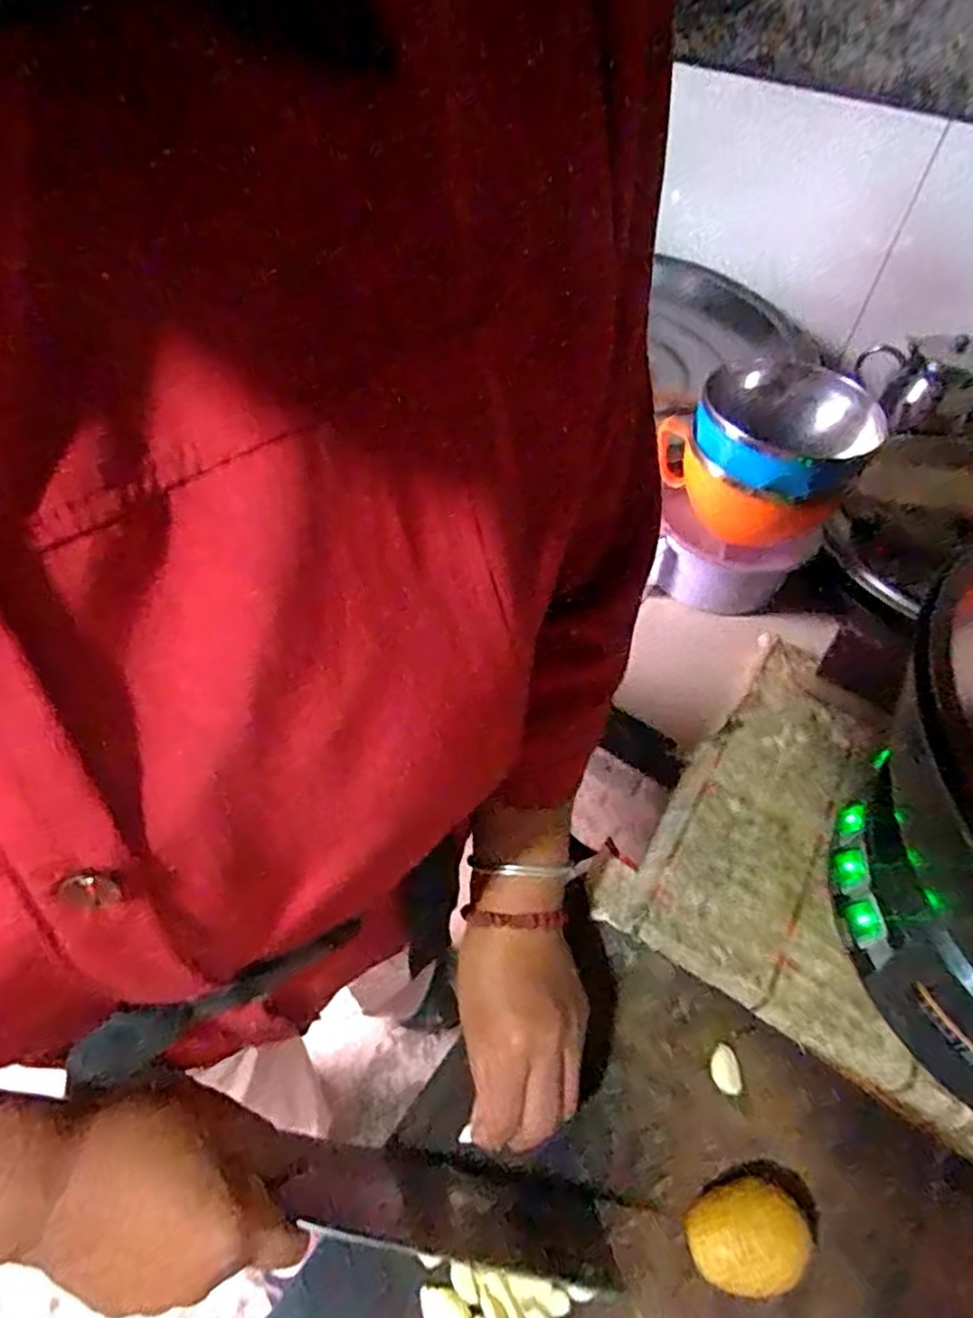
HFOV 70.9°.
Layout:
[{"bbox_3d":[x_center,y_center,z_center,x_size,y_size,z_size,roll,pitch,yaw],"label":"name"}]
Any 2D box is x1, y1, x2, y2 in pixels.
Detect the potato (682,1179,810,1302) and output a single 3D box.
[{"bbox_3d":[0.143,0.317,0.375,0.064,0.051,0.049,-2,53,-4],"label":"potato"}]

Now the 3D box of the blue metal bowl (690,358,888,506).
[{"bbox_3d":[0.252,-0.199,0.568,0.132,0.058,0.138,1,53,-2],"label":"blue metal bowl"}]

